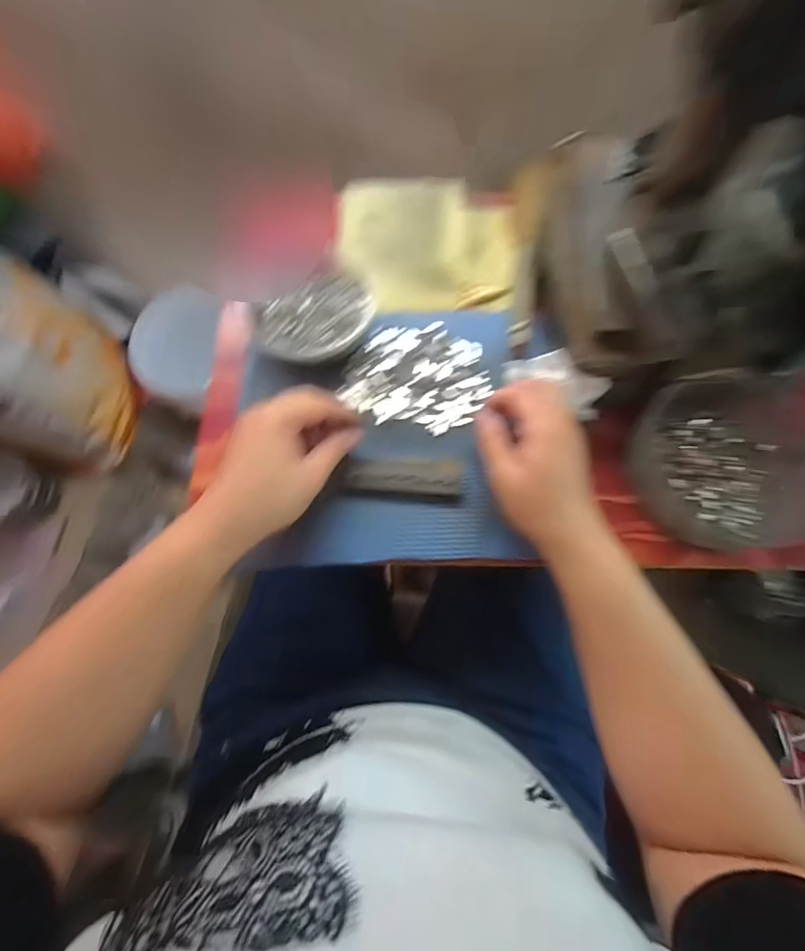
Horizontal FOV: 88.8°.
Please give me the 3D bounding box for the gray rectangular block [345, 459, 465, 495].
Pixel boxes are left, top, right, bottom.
[{"bbox_3d":[0.001,-0.001,0.330,0.092,0.010,0.028,3,71,2],"label":"gray rectangular block"}]

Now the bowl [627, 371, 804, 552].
[{"bbox_3d":[0.271,-0.012,0.333,0.163,0.054,0.141,-16,71,-5],"label":"bowl"}]

